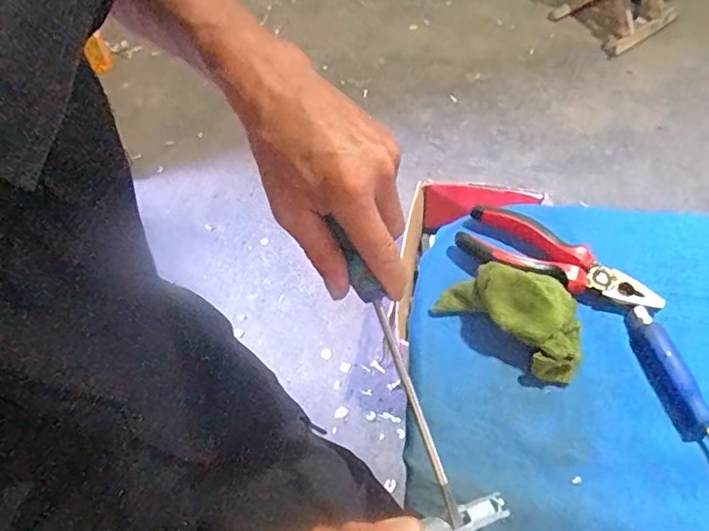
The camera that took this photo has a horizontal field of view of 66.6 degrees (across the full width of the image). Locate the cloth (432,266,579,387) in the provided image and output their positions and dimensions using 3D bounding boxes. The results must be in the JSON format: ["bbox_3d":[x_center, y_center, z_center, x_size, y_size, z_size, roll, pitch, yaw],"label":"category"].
[{"bbox_3d":[0.124,0.034,0.407,0.111,0.039,0.069,37,65,26],"label":"cloth"}]

